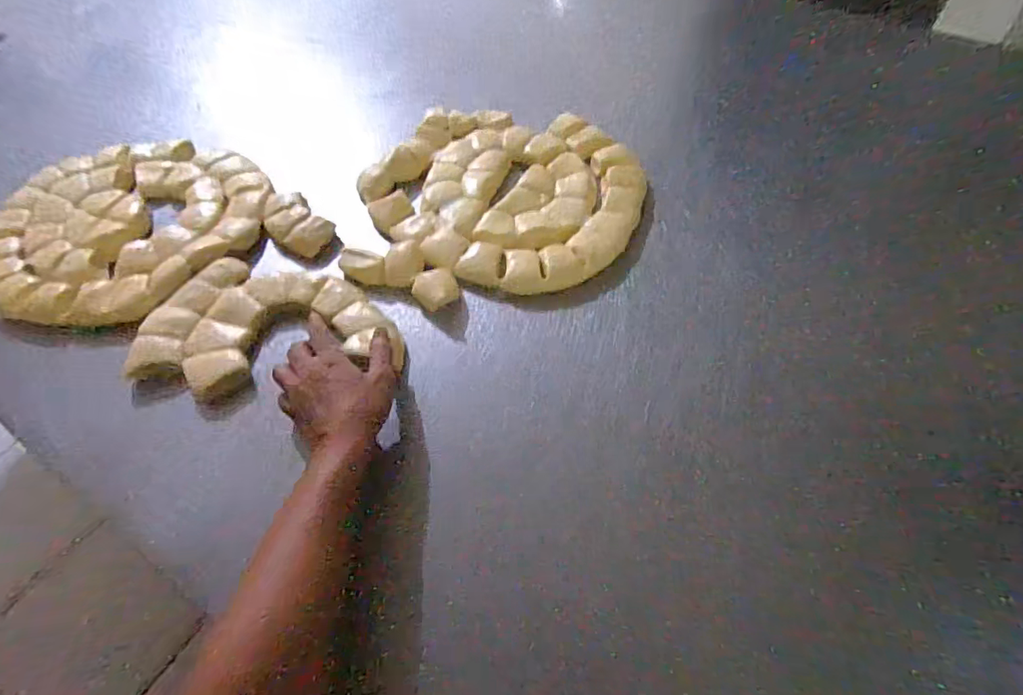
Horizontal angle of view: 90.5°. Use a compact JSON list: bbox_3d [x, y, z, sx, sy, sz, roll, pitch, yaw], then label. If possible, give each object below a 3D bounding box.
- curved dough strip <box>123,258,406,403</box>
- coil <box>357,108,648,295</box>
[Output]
[{"bbox_3d":[-0.240,-0.028,0.518,0.263,0.029,0.154,-1,58,1],"label":"curved dough strip"},{"bbox_3d":[-0.012,-0.187,0.612,0.325,0.023,0.284,3,58,3],"label":"coil"}]

